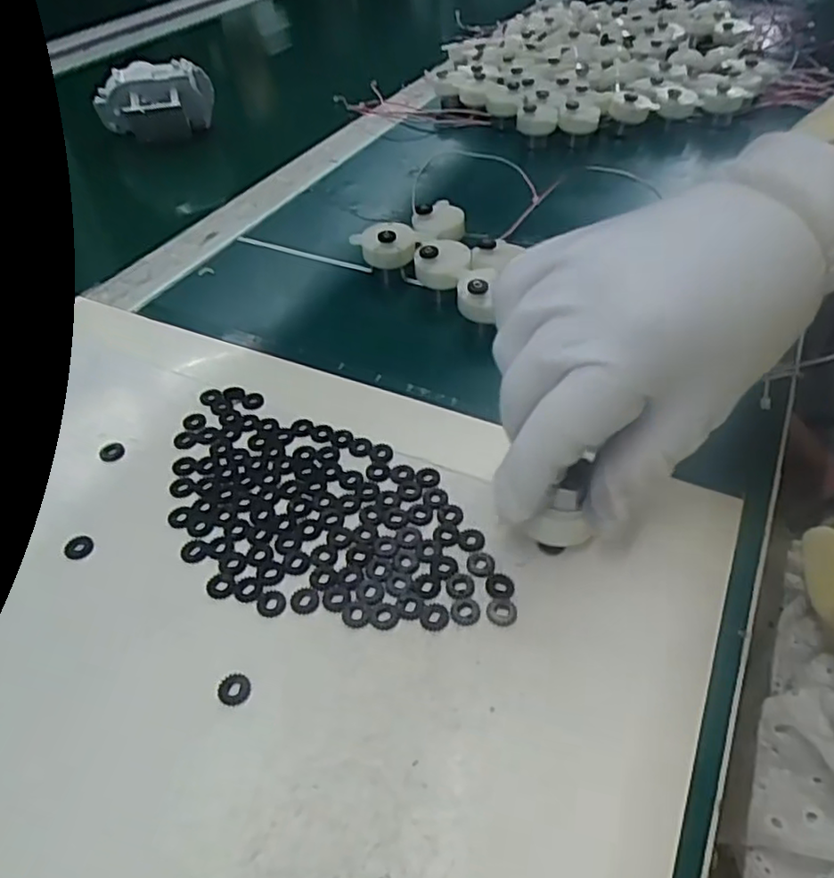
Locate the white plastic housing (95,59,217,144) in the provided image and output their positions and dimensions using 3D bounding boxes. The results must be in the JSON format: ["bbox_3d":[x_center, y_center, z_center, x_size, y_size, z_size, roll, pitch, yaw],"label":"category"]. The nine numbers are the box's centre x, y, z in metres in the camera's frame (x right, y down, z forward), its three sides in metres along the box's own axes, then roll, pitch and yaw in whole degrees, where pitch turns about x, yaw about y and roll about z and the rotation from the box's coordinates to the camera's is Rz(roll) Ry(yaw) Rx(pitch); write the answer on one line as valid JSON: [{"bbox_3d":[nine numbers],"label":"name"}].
[{"bbox_3d":[-0.224,-0.286,0.555,0.097,0.061,0.038,-9,46,-7],"label":"white plastic housing"}]

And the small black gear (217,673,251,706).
[{"bbox_3d":[-0.062,0.084,0.220,0.011,0.004,0.011,-1,45,1],"label":"small black gear"}]

